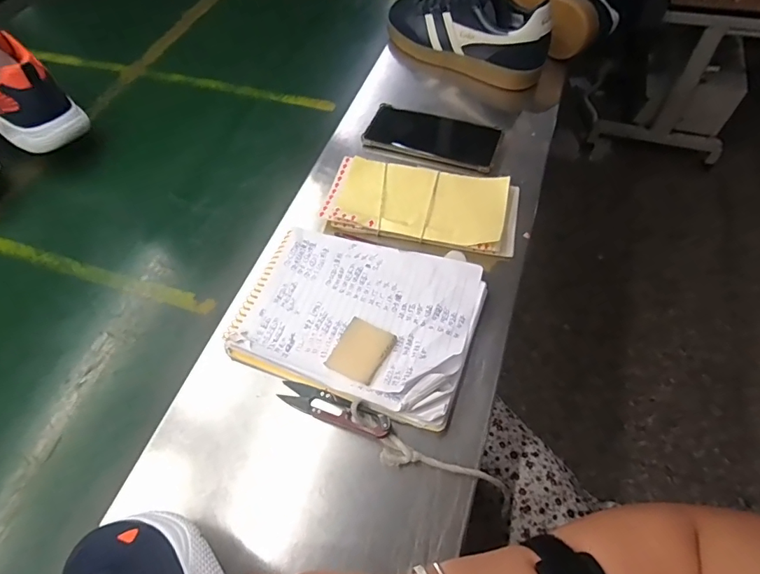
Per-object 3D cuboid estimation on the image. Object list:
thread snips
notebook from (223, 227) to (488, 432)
[{"bbox_3d":[-0.039,0.104,0.383,0.101,0.014,0.021,18,59,16],"label":"thread snips"},{"bbox_3d":[-0.019,0.026,0.430,0.212,0.026,0.161,16,59,15],"label":"notebook"}]

